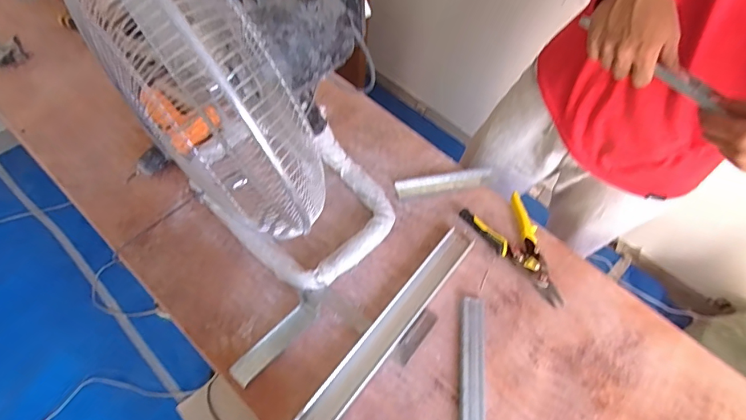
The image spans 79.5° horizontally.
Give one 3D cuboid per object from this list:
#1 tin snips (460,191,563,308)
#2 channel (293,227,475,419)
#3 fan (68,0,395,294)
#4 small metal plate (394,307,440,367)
[{"bbox_3d":[0.268,0.079,0.834,0.124,0.028,0.225,-16,62,-12],"label":"tin snips"},{"bbox_3d":[0.032,0.194,0.755,0.052,0.019,0.430,36,64,16],"label":"channel"},{"bbox_3d":[-0.150,-0.168,0.651,0.395,0.539,0.266,40,65,18],"label":"fan"},{"bbox_3d":[0.074,0.215,0.768,0.028,0.007,0.101,35,64,16],"label":"small metal plate"}]

